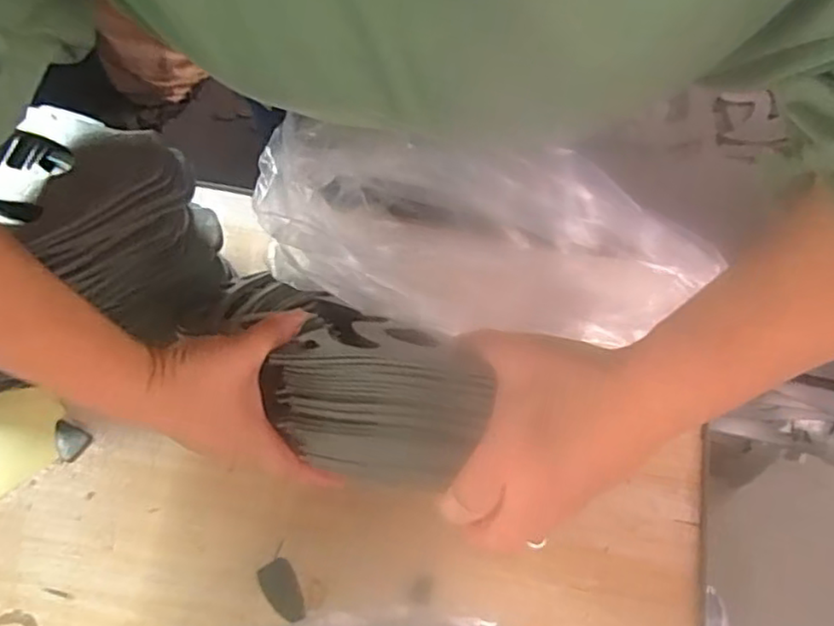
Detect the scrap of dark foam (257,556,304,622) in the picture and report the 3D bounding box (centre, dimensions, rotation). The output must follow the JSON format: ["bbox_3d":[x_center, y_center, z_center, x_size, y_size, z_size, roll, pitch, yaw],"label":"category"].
[{"bbox_3d":[-0.094,0.195,0.462,0.024,0.004,0.043,-30,71,-13],"label":"scrap of dark foam"}]

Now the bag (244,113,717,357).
[{"bbox_3d":[0.051,-0.052,0.493,0.319,0.090,0.141,7,67,2],"label":"bag"}]

